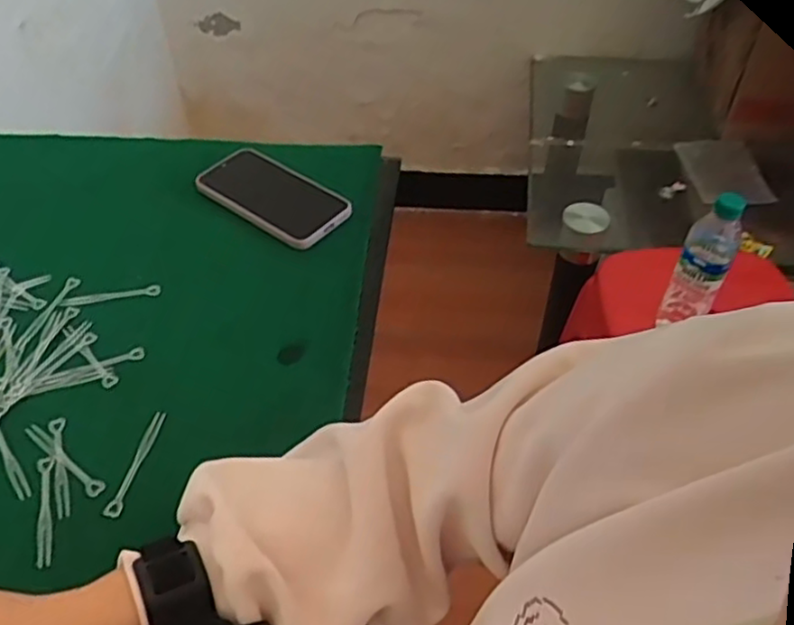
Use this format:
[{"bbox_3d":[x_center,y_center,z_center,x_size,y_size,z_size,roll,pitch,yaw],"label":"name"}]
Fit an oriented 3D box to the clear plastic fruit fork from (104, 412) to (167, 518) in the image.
[{"bbox_3d":[-0.191,0.108,0.523,0.012,0.006,0.085,8,48,9],"label":"clear plastic fruit fork"}]

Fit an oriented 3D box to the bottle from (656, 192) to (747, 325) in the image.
[{"bbox_3d":[0.390,-0.052,0.923,0.062,0.238,0.056,22,51,21],"label":"bottle"}]

